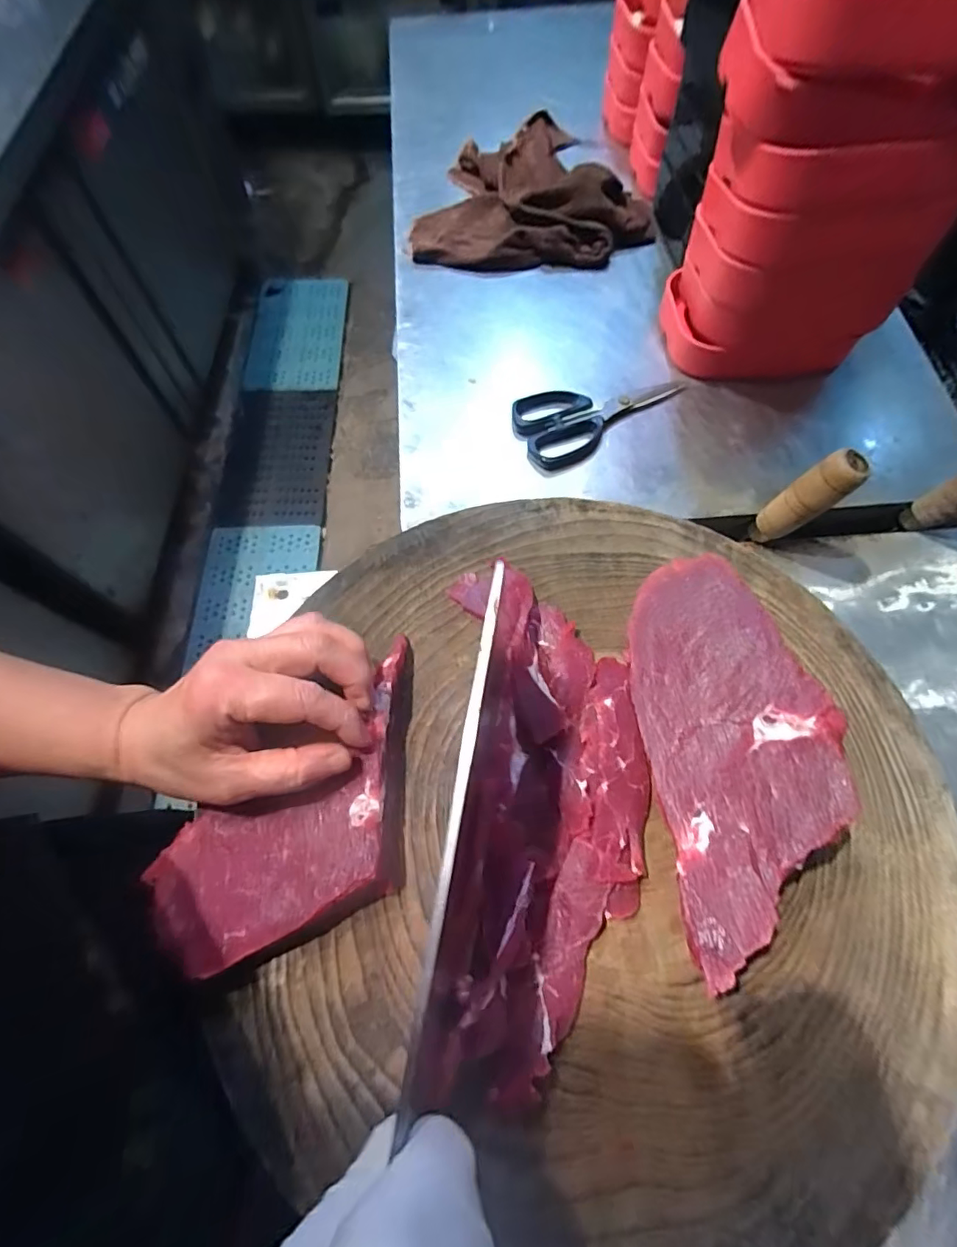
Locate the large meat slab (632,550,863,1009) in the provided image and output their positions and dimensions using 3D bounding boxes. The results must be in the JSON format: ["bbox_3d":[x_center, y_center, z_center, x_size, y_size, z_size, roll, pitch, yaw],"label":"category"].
[{"bbox_3d":[0.130,0.058,0.278,0.081,0.051,0.203,-4,67,-1],"label":"large meat slab"}]

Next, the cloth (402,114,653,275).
[{"bbox_3d":[0.066,-0.533,0.623,0.267,0.055,0.271,5,67,3],"label":"cloth"}]

